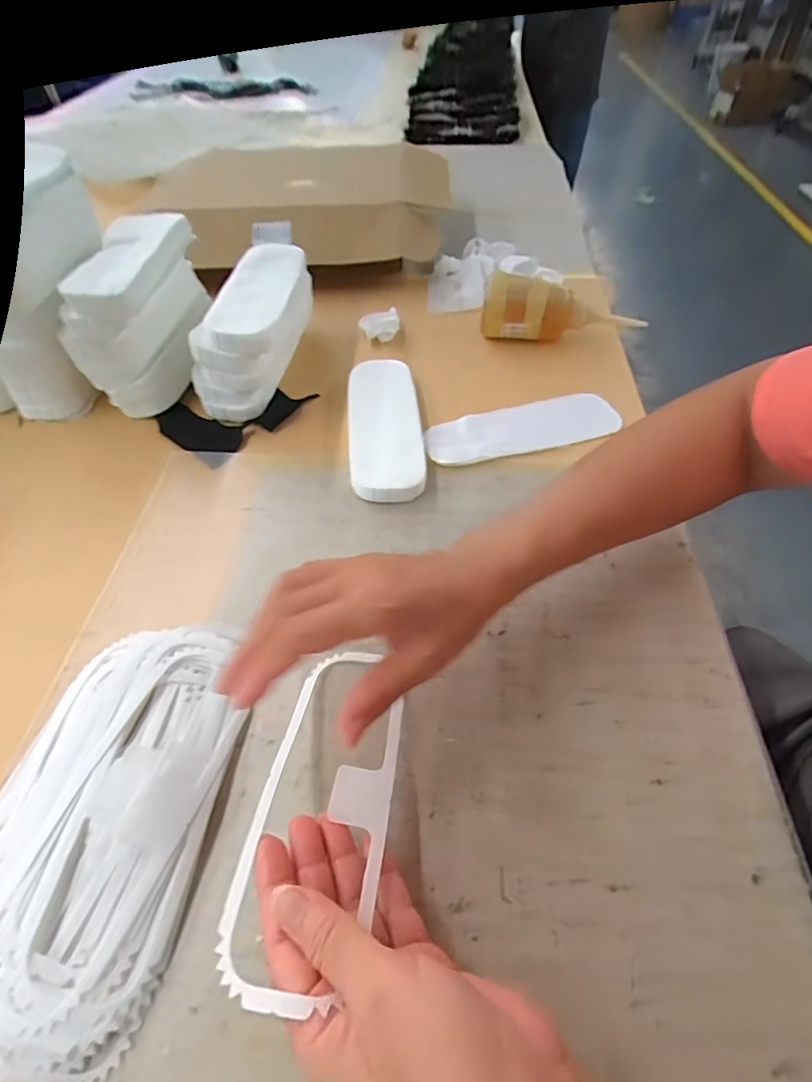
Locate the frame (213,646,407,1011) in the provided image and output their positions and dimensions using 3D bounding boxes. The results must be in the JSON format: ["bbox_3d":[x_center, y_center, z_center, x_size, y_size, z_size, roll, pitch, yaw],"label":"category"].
[{"bbox_3d":[-0.039,0.134,0.269,0.068,0.022,0.174,21,41,-7],"label":"frame"}]

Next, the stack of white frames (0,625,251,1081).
[{"bbox_3d":[-0.172,0.149,0.292,0.121,0.028,0.217,6,52,7],"label":"stack of white frames"}]

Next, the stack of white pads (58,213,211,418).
[{"bbox_3d":[-0.273,-0.237,0.531,0.078,0.137,0.175,3,52,4],"label":"stack of white pads"}]

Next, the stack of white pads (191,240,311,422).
[{"bbox_3d":[-0.156,-0.225,0.541,0.090,0.098,0.189,3,52,4],"label":"stack of white pads"}]

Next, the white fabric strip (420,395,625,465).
[{"bbox_3d":[0.113,-0.111,0.498,0.195,0.012,0.066,-13,53,-12],"label":"white fabric strip"}]

